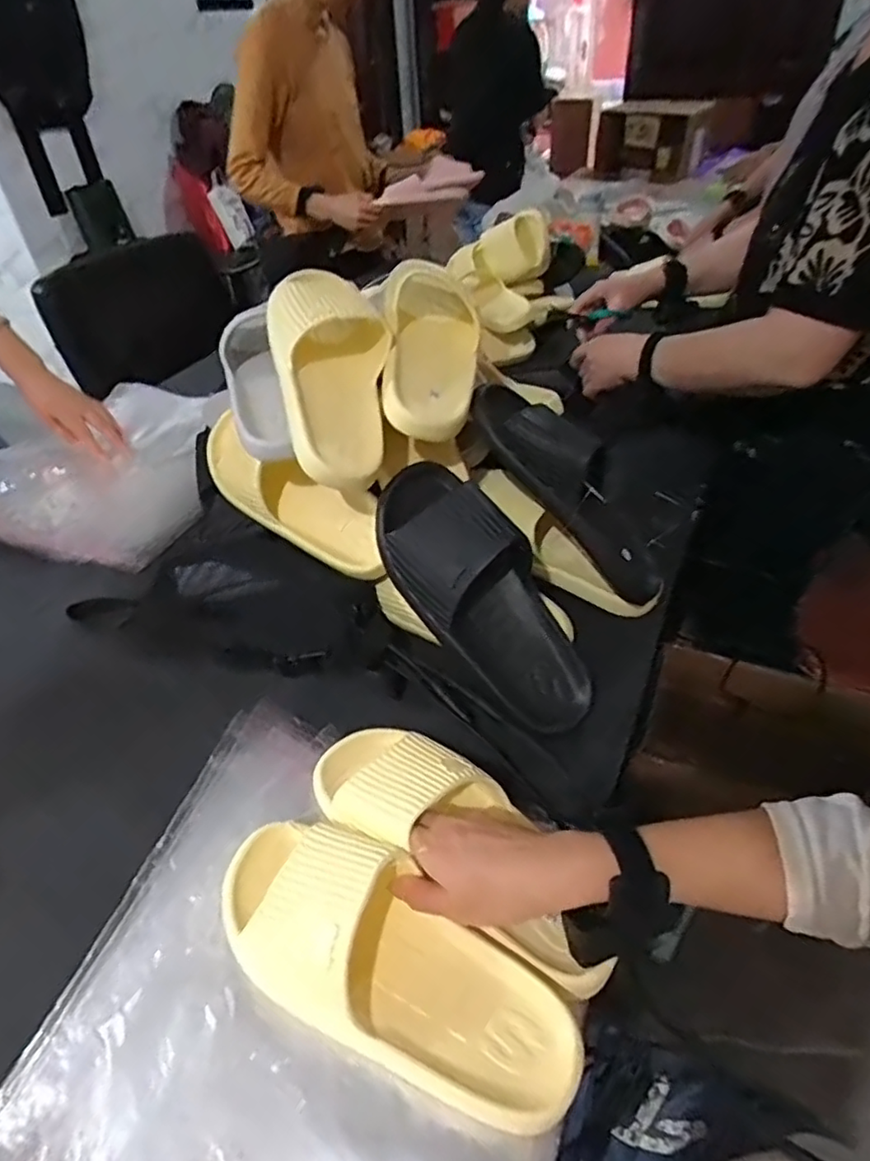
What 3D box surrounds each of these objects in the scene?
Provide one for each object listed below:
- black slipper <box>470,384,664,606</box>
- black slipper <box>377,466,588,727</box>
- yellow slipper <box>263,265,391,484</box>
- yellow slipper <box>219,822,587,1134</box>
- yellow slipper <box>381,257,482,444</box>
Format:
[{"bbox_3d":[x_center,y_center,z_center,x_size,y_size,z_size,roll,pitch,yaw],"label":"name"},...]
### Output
[{"bbox_3d":[0.148,-0.096,0.639,0.077,0.270,0.086,-28,19,45],"label":"black slipper"},{"bbox_3d":[0.042,0.012,0.564,0.101,0.065,0.267,-31,83,-28],"label":"black slipper"},{"bbox_3d":[-0.095,-0.189,0.596,0.105,0.074,0.217,-7,73,-3],"label":"yellow slipper"},{"bbox_3d":[-0.030,0.233,0.399,0.241,0.054,0.099,25,48,17],"label":"yellow slipper"},{"bbox_3d":[-0.003,-0.238,0.632,0.089,0.067,0.227,-2,60,3],"label":"yellow slipper"}]

